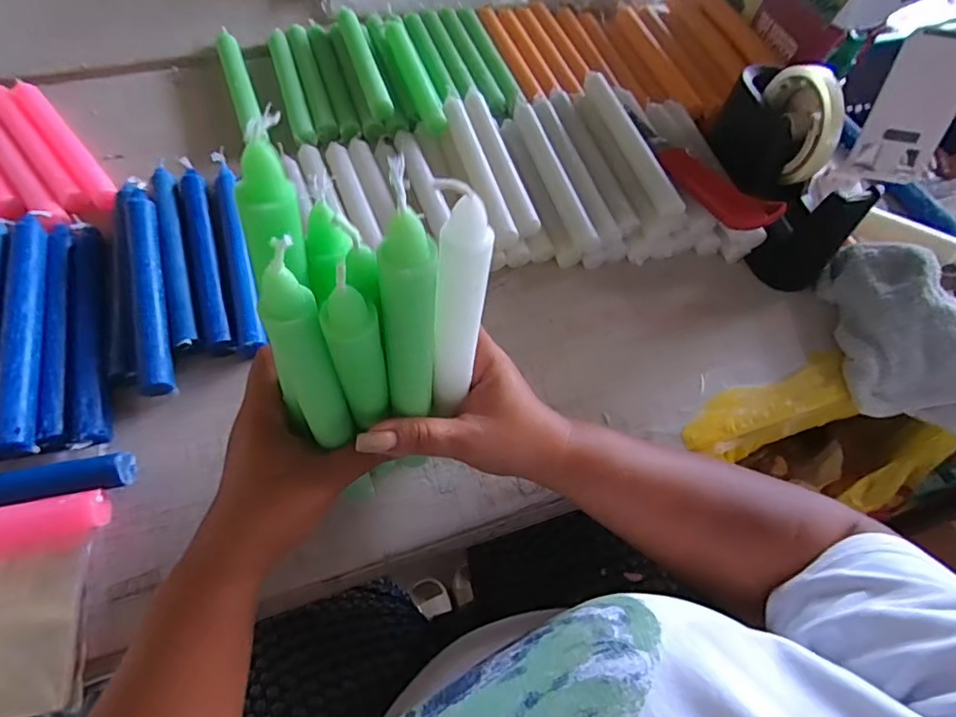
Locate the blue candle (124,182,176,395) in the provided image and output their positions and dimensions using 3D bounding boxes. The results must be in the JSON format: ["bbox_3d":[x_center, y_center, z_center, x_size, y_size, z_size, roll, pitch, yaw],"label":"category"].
[{"bbox_3d":[-0.261,-0.060,0.424,0.024,0.027,0.202,-15,62,-13],"label":"blue candle"}]

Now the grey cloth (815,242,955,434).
[{"bbox_3d":[0.357,-0.007,0.437,0.097,0.068,0.194,-23,64,-17],"label":"grey cloth"}]

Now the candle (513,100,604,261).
[{"bbox_3d":[0.067,-0.181,0.507,0.021,0.021,0.202,-14,62,-12],"label":"candle"}]

